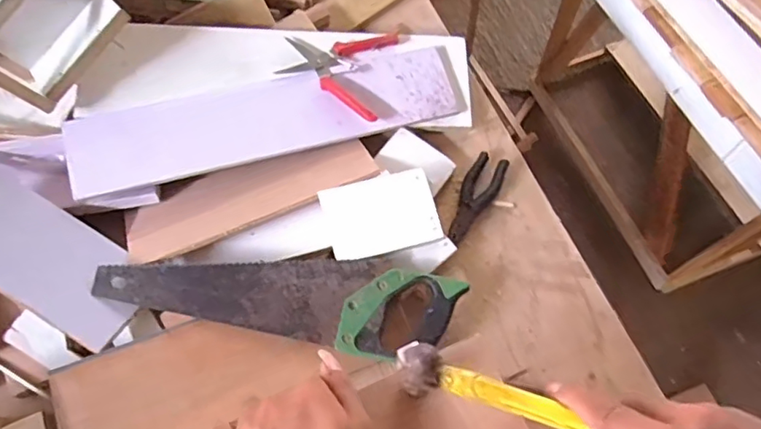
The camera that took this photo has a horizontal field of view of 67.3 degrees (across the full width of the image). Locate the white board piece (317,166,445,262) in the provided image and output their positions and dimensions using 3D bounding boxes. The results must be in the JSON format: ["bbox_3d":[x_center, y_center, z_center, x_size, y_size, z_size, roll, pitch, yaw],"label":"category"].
[{"bbox_3d":[0.000,-0.001,0.736,0.139,0.010,0.100,-15,76,-4],"label":"white board piece"}]

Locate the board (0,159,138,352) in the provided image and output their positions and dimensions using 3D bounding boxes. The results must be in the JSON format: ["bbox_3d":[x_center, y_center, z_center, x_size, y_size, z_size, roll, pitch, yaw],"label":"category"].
[{"bbox_3d":[-0.425,0.043,0.704,0.283,0.014,0.125,34,54,2],"label":"board"}]

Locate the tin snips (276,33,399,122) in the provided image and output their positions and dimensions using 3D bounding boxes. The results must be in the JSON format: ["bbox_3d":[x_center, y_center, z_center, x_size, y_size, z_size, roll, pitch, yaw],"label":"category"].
[{"bbox_3d":[-0.065,-0.222,0.836,0.149,0.024,0.152,13,65,8],"label":"tin snips"}]

